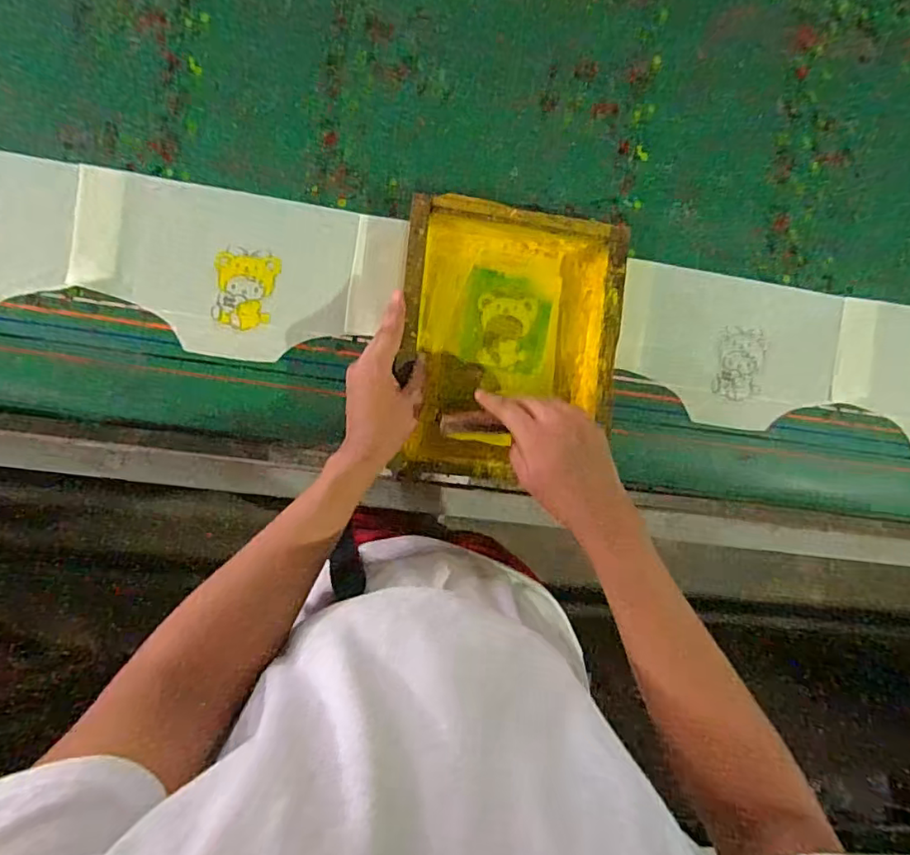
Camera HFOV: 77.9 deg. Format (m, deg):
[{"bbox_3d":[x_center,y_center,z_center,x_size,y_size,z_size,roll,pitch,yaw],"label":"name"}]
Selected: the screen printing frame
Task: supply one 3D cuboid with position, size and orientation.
[{"bbox_3d":[0.061,-0.093,0.628,0.234,0.065,0.298,3,86,-7],"label":"screen printing frame"}]

